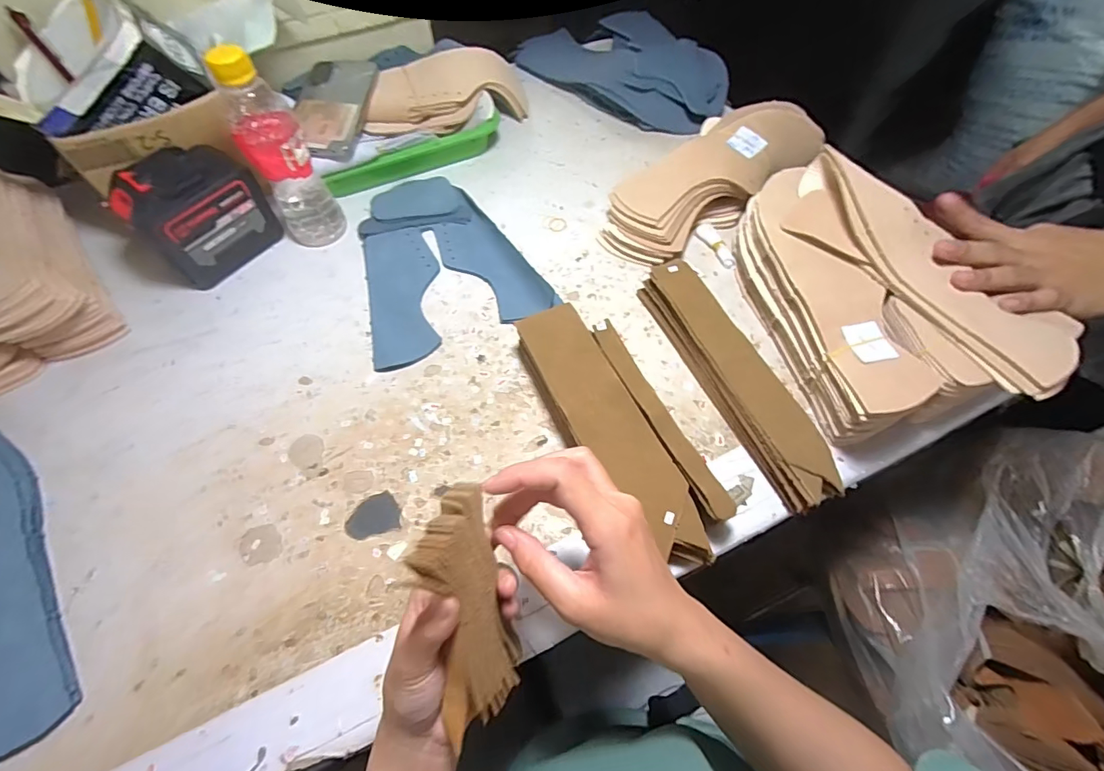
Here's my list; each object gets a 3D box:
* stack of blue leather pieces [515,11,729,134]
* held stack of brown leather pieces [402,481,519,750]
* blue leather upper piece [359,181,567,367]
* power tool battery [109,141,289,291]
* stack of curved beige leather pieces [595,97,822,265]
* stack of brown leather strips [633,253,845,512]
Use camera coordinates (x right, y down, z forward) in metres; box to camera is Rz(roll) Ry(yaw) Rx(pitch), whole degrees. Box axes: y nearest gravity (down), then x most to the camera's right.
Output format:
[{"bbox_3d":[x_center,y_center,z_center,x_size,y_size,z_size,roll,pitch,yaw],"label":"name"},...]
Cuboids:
[{"bbox_3d":[0.115,-0.463,0.675,0.193,0.055,0.326,-38,67,-20],"label":"stack of blue leather pieces"},{"bbox_3d":[-0.045,0.123,0.256,0.016,0.140,0.050,4,24,31],"label":"held stack of brown leather pieces"},{"bbox_3d":[-0.125,-0.140,0.515,0.179,0.018,0.228,-22,62,-12],"label":"blue leather upper piece"},{"bbox_3d":[-0.366,-0.179,0.495,0.073,0.107,0.114,33,65,17],"label":"power tool battery"},{"bbox_3d":[0.180,-0.230,0.527,0.269,0.074,0.104,-31,65,-17],"label":"stack of curved beige leather pieces"},{"bbox_3d":[0.158,-0.011,0.419,0.043,0.042,0.244,-20,62,-11],"label":"stack of brown leather strips"}]

